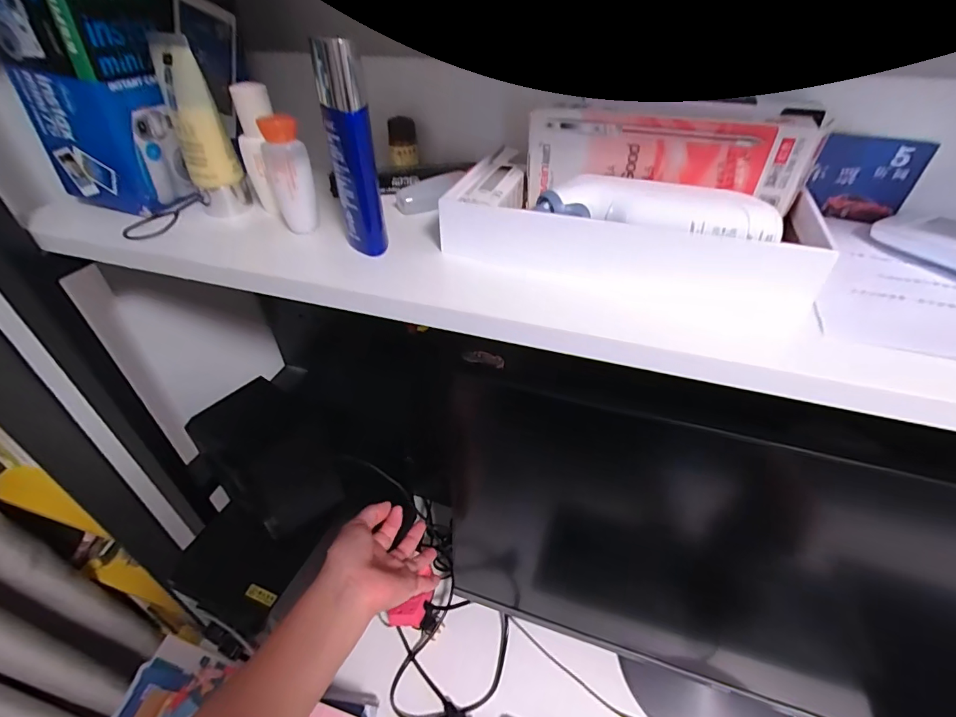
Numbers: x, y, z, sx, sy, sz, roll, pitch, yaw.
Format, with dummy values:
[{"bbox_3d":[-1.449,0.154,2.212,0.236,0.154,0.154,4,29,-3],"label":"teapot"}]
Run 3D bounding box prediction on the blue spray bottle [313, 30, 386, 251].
[{"bbox_3d":[-0.067,-0.109,0.249,0.022,0.103,0.018,-10,41,-12],"label":"blue spray bottle"}]

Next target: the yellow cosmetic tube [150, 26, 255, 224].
[{"bbox_3d":[-0.181,-0.148,0.301,0.029,0.104,0.045,-22,45,-23],"label":"yellow cosmetic tube"}]

